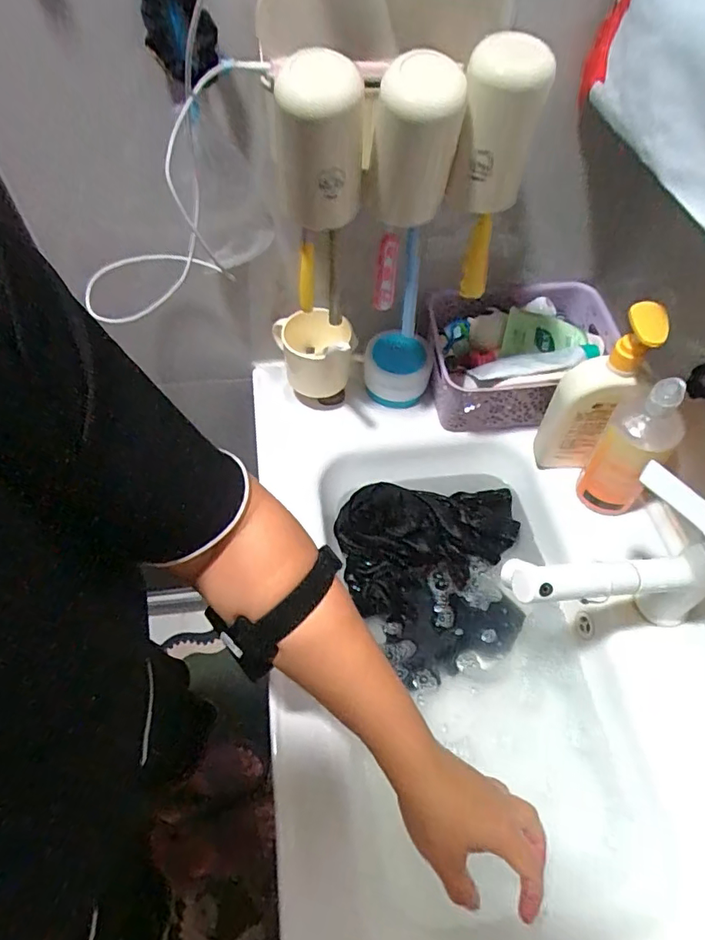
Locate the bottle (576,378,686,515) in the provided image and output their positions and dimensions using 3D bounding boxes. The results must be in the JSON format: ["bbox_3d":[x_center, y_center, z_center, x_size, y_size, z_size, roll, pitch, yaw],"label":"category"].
[{"bbox_3d":[0.303,-0.022,0.565,0.073,0.186,0.068,1,56,-1],"label":"bottle"}]

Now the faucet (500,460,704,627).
[{"bbox_3d":[0.239,0.085,0.489,0.210,0.184,0.080,-4,56,-5],"label":"faucet"}]

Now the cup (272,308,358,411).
[{"bbox_3d":[-0.046,-0.143,0.691,0.102,0.122,0.084,-7,56,-7],"label":"cup"}]

